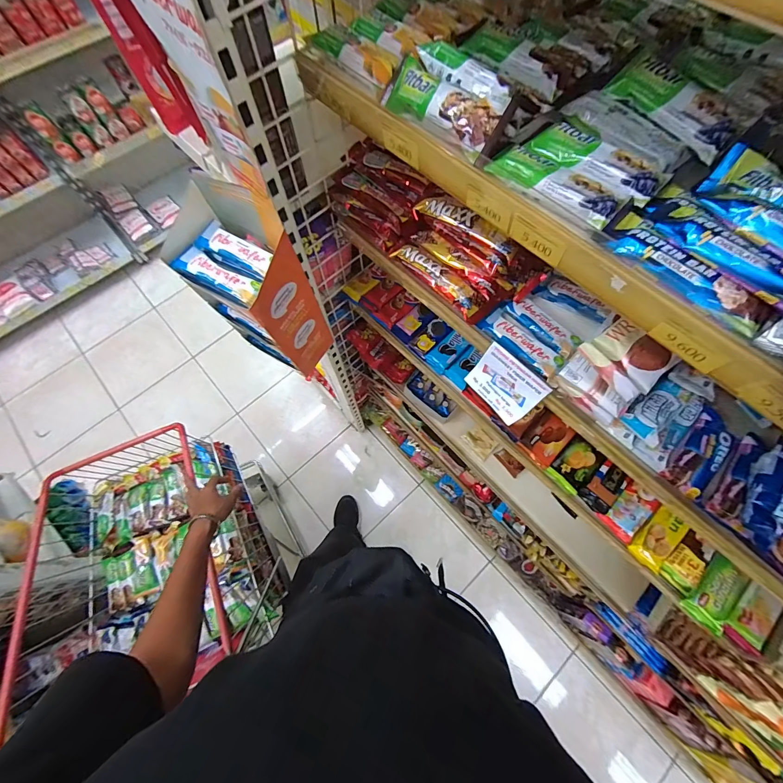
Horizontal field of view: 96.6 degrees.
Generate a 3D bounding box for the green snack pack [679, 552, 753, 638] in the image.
[{"bbox_3d":[0.488,0.300,0.521,0.050,0.023,0.102,42,75,16],"label":"green snack pack"}]

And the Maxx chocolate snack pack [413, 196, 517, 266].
[{"bbox_3d":[0.101,-0.220,0.465,0.147,0.028,0.033,32,72,13],"label":"Maxx chocolate snack pack"}]

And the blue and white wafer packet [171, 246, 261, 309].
[{"bbox_3d":[-0.233,-0.154,0.472,0.126,0.028,0.040,27,71,11],"label":"blue and white wafer packet"}]

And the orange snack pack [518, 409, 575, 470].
[{"bbox_3d":[0.276,0.083,0.623,0.066,0.022,0.086,42,75,15],"label":"orange snack pack"}]

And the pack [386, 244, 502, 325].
[{"bbox_3d":[0.066,-0.155,0.490,0.167,0.024,0.042,37,73,14],"label":"pack"}]

